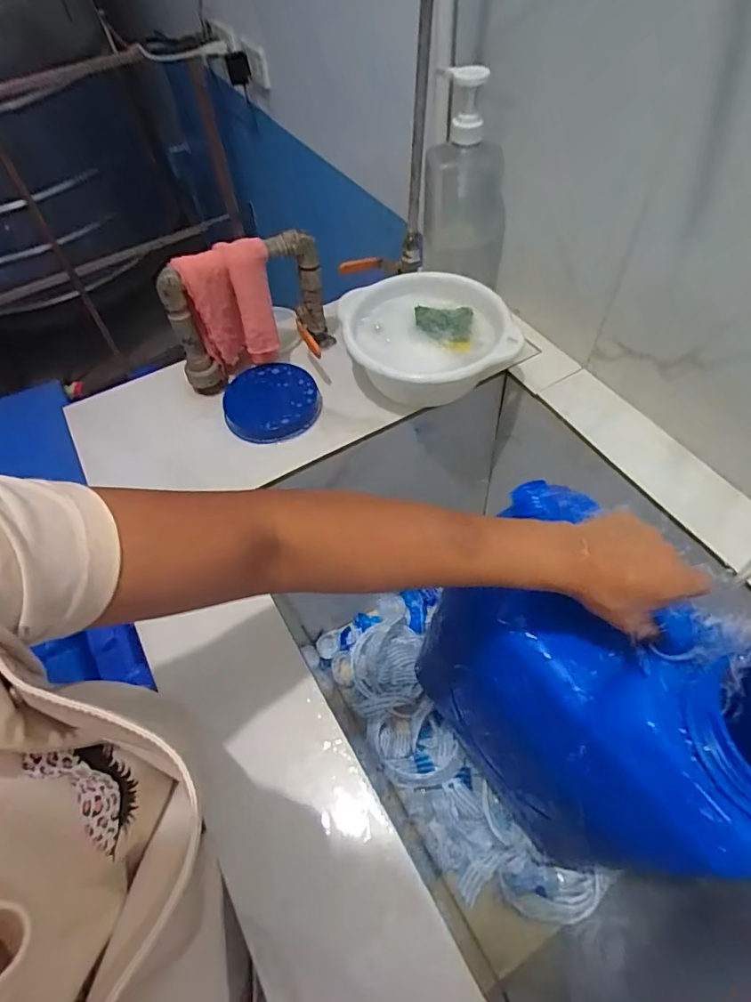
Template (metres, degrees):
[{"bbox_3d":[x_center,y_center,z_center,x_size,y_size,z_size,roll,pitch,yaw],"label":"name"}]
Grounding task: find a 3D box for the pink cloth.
[{"bbox_3d":[-0.170,-0.228,0.628,0.090,0.157,0.053,-7,56,-1],"label":"pink cloth"}]

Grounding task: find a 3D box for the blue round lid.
[{"bbox_3d":[-0.134,-0.127,0.662,0.119,0.030,0.114,-2,56,3],"label":"blue round lid"}]

